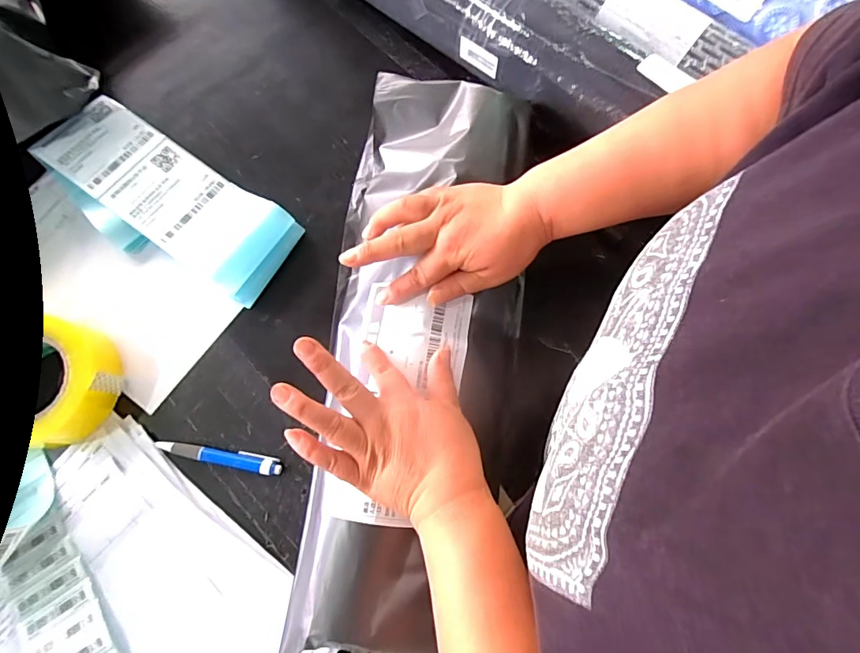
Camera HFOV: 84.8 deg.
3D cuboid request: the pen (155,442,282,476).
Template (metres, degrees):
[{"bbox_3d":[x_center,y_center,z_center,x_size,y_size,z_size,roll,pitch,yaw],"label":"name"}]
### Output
[{"bbox_3d":[-0.204,0.124,0.454,0.123,0.012,0.016,9,76,4],"label":"pen"}]

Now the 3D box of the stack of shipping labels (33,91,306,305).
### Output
[{"bbox_3d":[-0.287,-0.136,0.510,0.291,0.032,0.120,34,79,9],"label":"stack of shipping labels"}]

